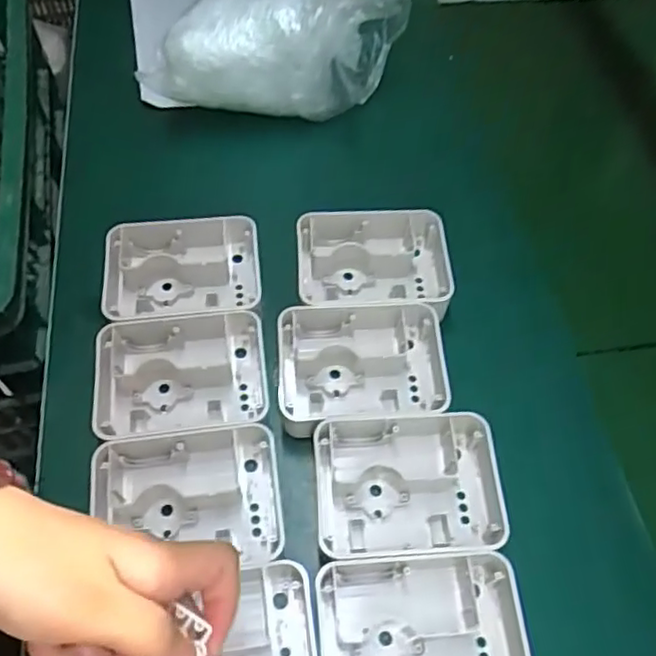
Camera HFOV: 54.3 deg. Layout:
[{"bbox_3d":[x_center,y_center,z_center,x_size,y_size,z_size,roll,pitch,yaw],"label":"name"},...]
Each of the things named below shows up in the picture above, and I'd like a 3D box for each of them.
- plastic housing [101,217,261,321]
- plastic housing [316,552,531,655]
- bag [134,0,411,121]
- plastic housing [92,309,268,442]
[{"bbox_3d":[-0.127,-0.045,0.549,0.136,0.037,0.093,-3,59,-4],"label":"plastic housing"},{"bbox_3d":[0.062,0.200,0.406,0.134,0.035,0.098,-3,59,-4],"label":"plastic housing"},{"bbox_3d":[-0.049,-0.270,0.623,0.241,0.119,0.087,4,58,0],"label":"bag"},{"bbox_3d":[-0.115,0.039,0.500,0.131,0.032,0.100,-7,59,-6],"label":"plastic housing"}]

